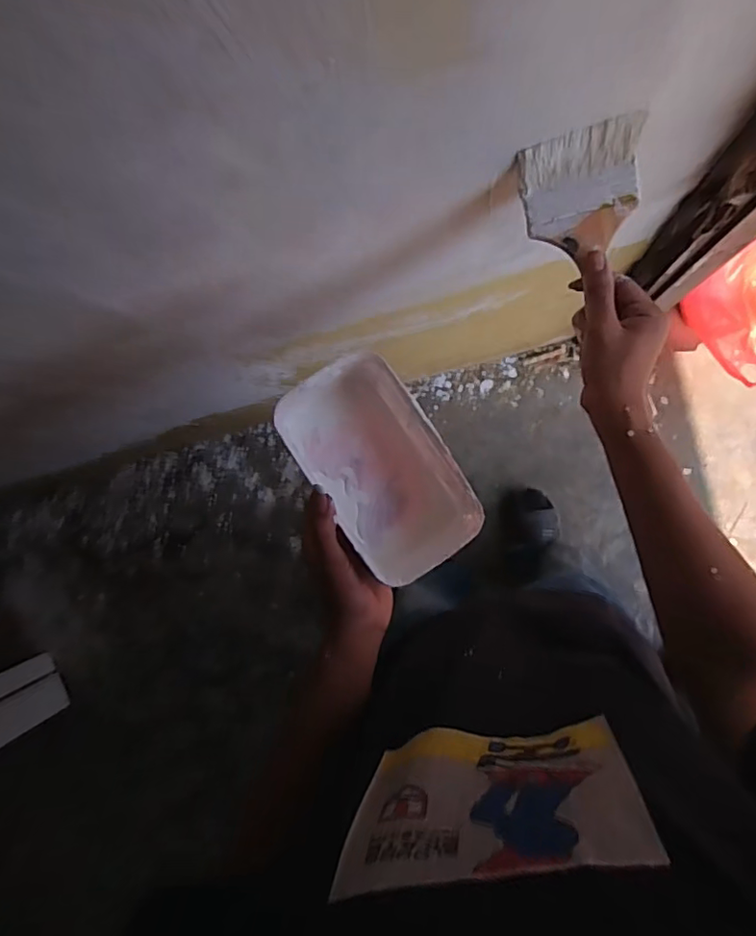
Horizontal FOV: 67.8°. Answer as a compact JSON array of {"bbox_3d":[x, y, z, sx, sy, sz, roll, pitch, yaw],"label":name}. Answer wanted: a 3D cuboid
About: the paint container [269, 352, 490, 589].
[{"bbox_3d":[0.001,0.002,0.502,0.120,0.071,0.199,-32,88,10],"label":"paint container"}]

